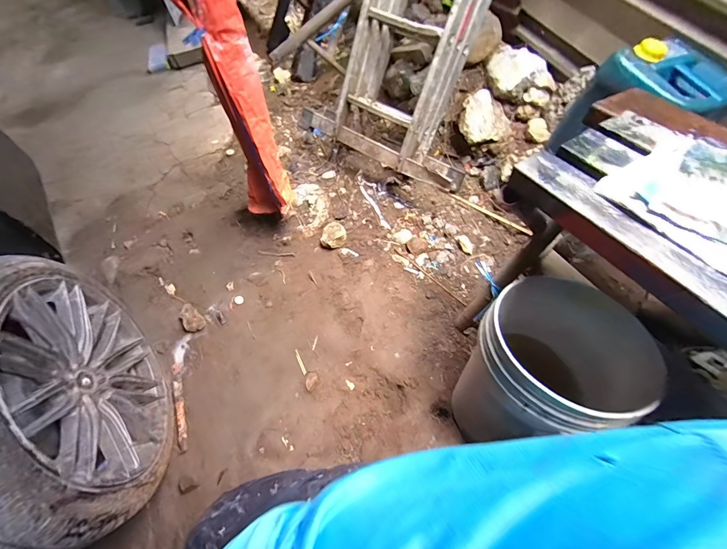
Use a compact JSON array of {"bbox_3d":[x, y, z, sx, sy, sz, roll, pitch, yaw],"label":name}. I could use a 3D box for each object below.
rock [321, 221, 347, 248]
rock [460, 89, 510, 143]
[{"bbox_3d":[-0.112,-0.150,1.223,0.089,0.053,0.088,0,61,1],"label":"rock"},{"bbox_3d":[0.504,-0.642,1.327,0.201,0.116,0.161,18,63,11],"label":"rock"}]

